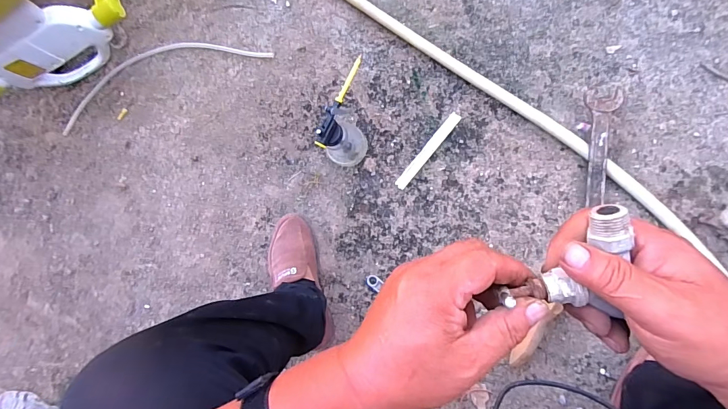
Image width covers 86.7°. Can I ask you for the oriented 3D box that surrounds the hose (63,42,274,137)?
[{"bbox_3d":[-0.482,-0.295,0.886,0.559,0.031,0.137,-20,82,11],"label":"hose"}]

